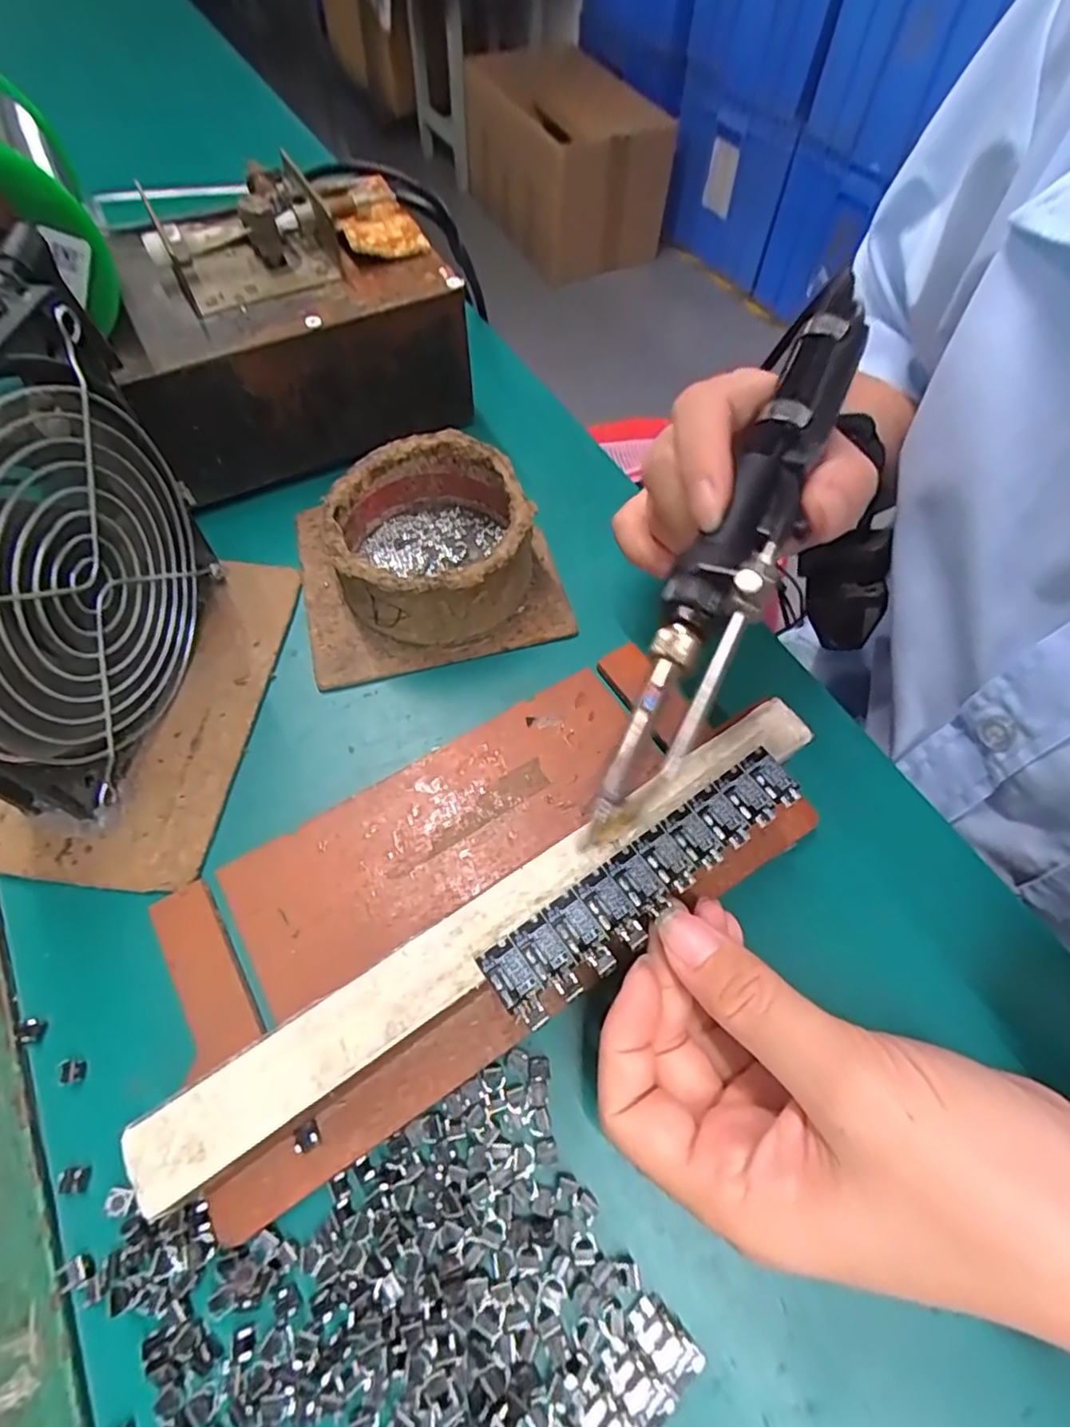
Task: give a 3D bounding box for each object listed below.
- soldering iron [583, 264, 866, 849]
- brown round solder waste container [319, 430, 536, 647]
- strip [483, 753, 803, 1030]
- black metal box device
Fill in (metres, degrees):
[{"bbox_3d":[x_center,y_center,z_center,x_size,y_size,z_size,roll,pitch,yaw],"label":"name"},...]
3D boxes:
[{"bbox_3d":[0.060,-0.055,0.180,0.022,0.022,0.193,24,75,12],"label":"soldering iron"},{"bbox_3d":[-0.043,-0.072,0.268,0.079,0.042,0.081,0,62,-1],"label":"brown round solder waste container"},{"bbox_3d":[0.034,0.046,0.184,0.107,0.004,0.023,-32,67,-17],"label":"strip"},{"bbox_3d":[-0.117,-0.177,0.296,0.149,0.084,0.089,-25,65,-13],"label":"black metal box device"}]

